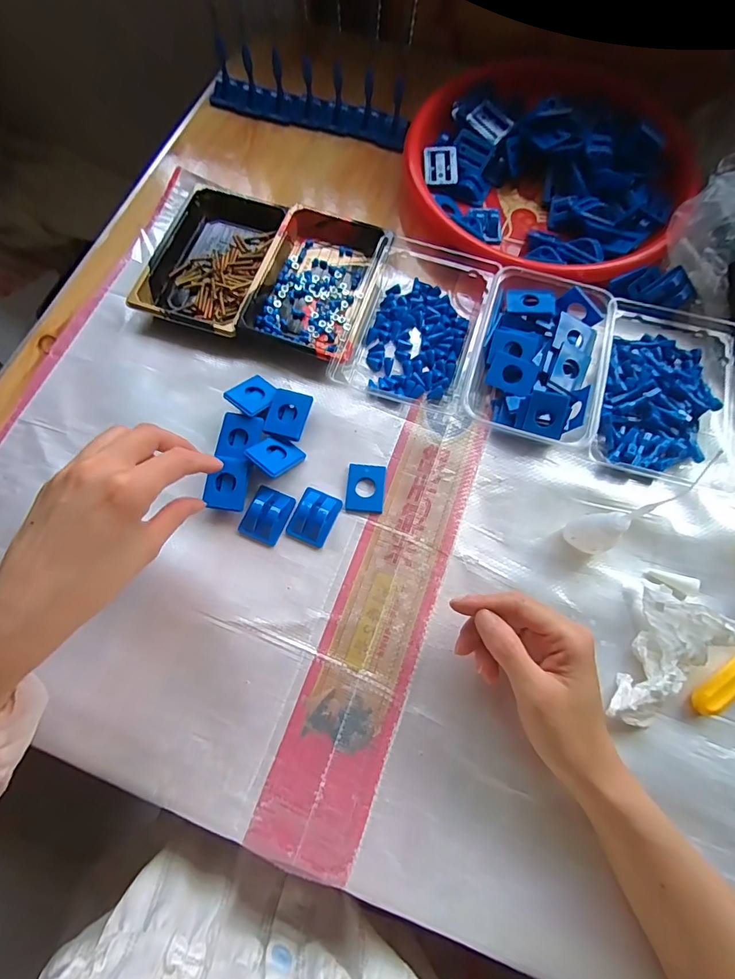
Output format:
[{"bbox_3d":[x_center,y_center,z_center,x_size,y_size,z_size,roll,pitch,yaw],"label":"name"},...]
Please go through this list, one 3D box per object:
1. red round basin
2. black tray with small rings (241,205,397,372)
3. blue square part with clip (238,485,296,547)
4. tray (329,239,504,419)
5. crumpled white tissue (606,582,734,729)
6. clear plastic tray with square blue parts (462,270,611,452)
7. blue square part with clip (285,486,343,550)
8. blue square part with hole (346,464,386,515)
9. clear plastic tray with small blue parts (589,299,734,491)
[{"bbox_3d":[0.182,-0.331,0.469,0.289,0.050,0.257,21,73,6],"label":"red round basin"},{"bbox_3d":[-0.047,-0.202,0.436,0.109,0.028,0.167,17,73,5],"label":"black tray with small rings"},{"bbox_3d":[-0.084,0.020,0.373,0.034,0.014,0.044,22,73,6],"label":"blue square part with clip"},{"bbox_3d":[0.050,-0.165,0.427,0.115,0.027,0.177,16,72,4],"label":"tray"},{"bbox_3d":[0.218,0.125,0.323,0.053,0.045,0.100,27,74,8],"label":"crumpled white tissue"},{"bbox_3d":[0.155,-0.121,0.410,0.108,0.035,0.151,14,72,4],"label":"clear plastic tray with square blue parts"},{"bbox_3d":[-0.045,0.021,0.374,0.035,0.014,0.045,23,73,6],"label":"blue square part with clip"},{"bbox_3d":[-0.001,-0.001,0.387,0.032,0.004,0.042,5,72,1],"label":"blue square part with hole"},{"bbox_3d":[0.270,-0.095,0.404,0.127,0.031,0.174,12,72,3],"label":"clear plastic tray with small blue parts"}]

